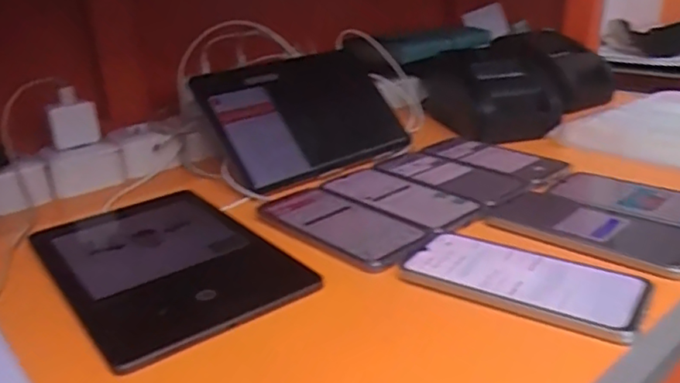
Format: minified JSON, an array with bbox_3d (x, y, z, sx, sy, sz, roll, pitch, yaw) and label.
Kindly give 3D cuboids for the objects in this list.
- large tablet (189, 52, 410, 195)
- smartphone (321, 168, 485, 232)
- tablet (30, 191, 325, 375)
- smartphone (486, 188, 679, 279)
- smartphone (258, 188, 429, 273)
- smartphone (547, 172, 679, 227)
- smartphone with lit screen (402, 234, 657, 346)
[{"bbox_3d":[-0.036,-0.094,0.719,0.258,0.017,0.174,-24,72,-41],"label":"large tablet"},{"bbox_3d":[0.059,0.004,0.590,0.083,0.004,0.168,-20,27,-38],"label":"smartphone"},{"bbox_3d":[-0.155,0.055,0.499,0.158,0.013,0.264,-20,27,-33],"label":"tablet"},{"bbox_3d":[0.217,0.030,0.506,0.094,0.006,0.169,-21,27,-39],"label":"smartphone"},{"bbox_3d":[-0.004,0.029,0.541,0.090,0.008,0.177,-21,27,-38],"label":"smartphone"},{"bbox_3d":[0.291,0.008,0.553,0.085,0.005,0.171,-19,26,-36],"label":"smartphone"},{"bbox_3d":[0.132,0.062,0.431,0.165,0.005,0.080,11,25,32],"label":"smartphone with lit screen"}]

